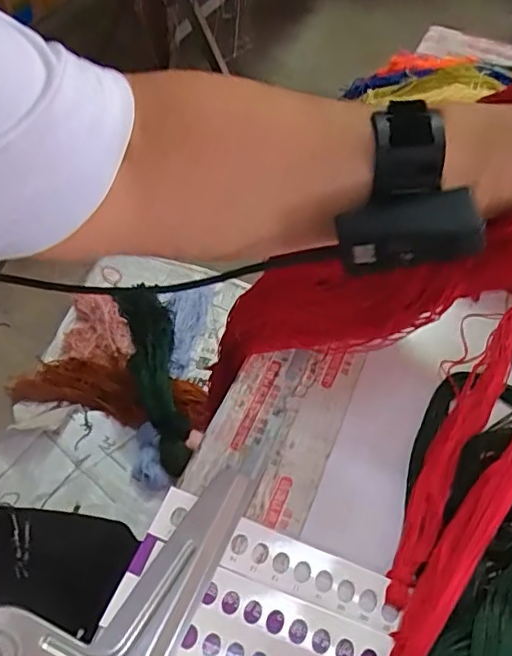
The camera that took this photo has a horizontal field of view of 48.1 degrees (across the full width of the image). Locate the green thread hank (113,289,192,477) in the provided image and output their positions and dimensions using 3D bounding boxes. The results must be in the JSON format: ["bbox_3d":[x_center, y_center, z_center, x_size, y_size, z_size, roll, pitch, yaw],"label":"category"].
[{"bbox_3d":[-0.187,0.066,1.069,0.095,0.100,0.414,-11,54,-13],"label":"green thread hank"}]

